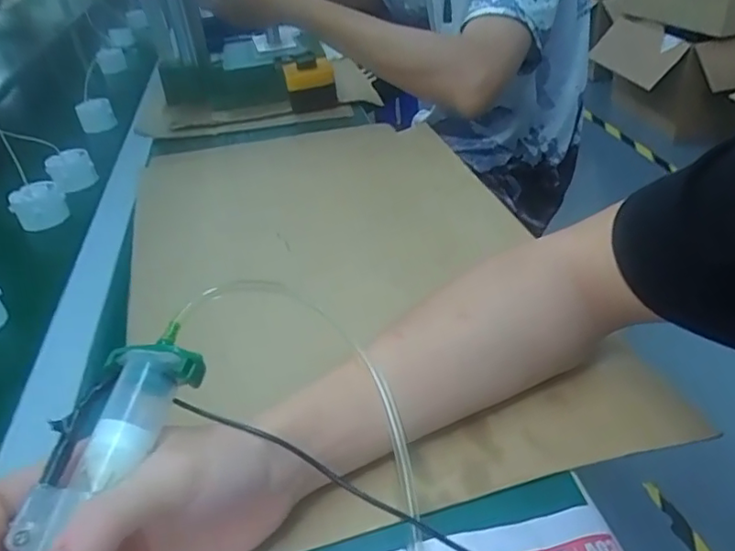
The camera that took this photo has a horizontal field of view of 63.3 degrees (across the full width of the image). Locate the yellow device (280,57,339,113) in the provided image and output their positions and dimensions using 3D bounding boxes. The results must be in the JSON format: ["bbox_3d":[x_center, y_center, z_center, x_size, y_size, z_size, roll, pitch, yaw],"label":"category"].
[{"bbox_3d":[-0.086,-0.281,0.884,0.070,0.064,0.075,-13,33,-7],"label":"yellow device"}]

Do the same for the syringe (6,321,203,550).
[{"bbox_3d":[-0.110,0.101,0.243,0.047,0.036,0.155,2,52,10],"label":"syringe"}]

